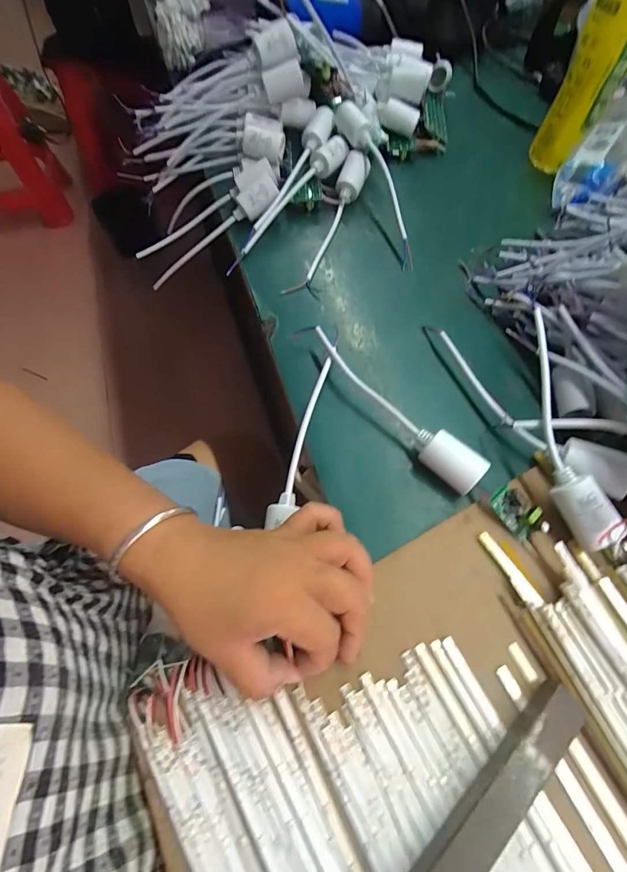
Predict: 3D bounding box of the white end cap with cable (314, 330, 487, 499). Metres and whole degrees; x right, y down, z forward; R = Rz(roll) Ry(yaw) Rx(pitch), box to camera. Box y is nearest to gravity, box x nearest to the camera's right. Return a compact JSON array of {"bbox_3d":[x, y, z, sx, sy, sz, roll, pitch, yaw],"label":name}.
[{"bbox_3d":[0.057,-0.023,0.317,0.025,0.030,0.177,-38,66,-18],"label":"white end cap with cable"}]

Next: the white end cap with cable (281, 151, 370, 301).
[{"bbox_3d":[0.018,-0.231,0.426,0.029,0.044,0.199,17,62,11],"label":"white end cap with cable"}]

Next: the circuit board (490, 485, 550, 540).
[{"bbox_3d":[0.140,0.054,0.274,0.018,0.017,0.036,-36,65,-17],"label":"circuit board"}]

